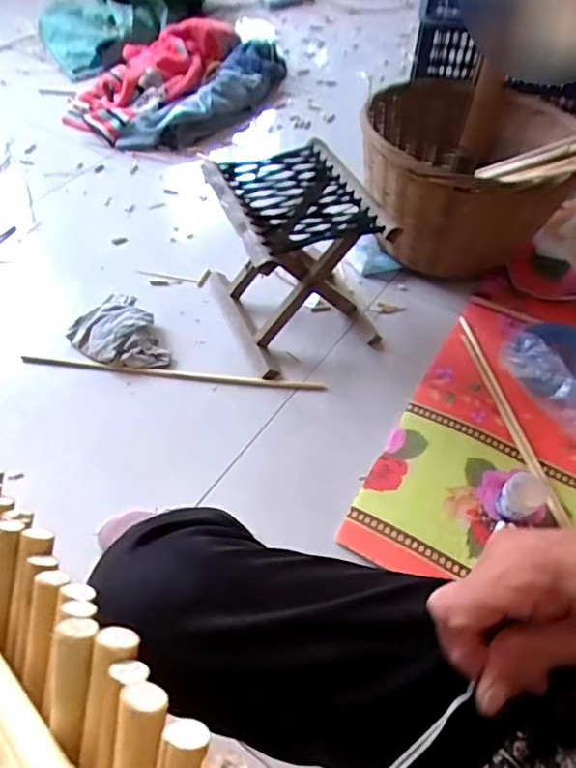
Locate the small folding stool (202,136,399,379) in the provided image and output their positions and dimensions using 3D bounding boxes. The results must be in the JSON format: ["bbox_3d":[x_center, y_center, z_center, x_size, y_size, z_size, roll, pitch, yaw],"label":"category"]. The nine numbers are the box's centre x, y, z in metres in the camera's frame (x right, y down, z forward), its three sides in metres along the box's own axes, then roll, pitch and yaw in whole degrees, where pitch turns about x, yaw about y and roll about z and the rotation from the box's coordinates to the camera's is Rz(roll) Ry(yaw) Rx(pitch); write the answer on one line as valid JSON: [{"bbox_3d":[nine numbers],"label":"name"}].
[{"bbox_3d":[0.005,-0.196,0.934,0.217,0.263,0.253,-23,57,-17],"label":"small folding stool"}]

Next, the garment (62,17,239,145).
[{"bbox_3d":[-0.339,-0.755,1.362,0.447,0.078,0.224,-40,63,-11],"label":"garment"}]

